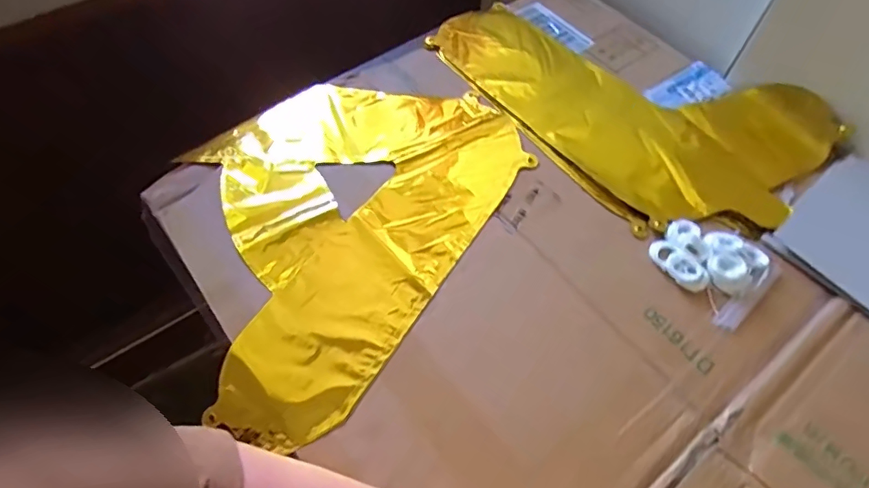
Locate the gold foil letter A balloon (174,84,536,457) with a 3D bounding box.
[{"bbox_3d":[-0.101,-0.034,0.459,0.262,0.010,0.357,31,65,17],"label":"gold foil letter A balloon"}]

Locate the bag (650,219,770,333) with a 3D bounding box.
[{"bbox_3d":[0.235,0.016,0.426,0.078,0.013,0.089,-40,68,-20],"label":"bag"}]

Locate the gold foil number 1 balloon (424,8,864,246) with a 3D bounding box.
[{"bbox_3d":[0.198,-0.167,0.540,0.252,0.016,0.382,-35,66,-18],"label":"gold foil number 1 balloon"}]

